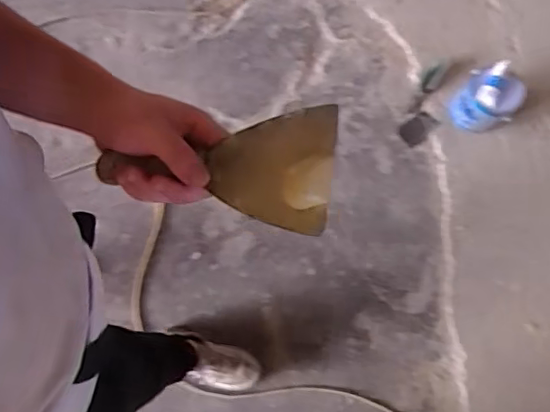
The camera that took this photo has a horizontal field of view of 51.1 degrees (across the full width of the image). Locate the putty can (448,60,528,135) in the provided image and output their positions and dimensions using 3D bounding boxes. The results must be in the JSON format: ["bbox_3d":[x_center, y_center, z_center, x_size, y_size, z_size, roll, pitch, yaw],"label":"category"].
[{"bbox_3d":[0.648,-0.320,1.763,0.167,0.205,0.175,2,77,-7],"label":"putty can"}]

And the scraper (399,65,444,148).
[{"bbox_3d":[0.494,-0.320,1.860,0.094,0.020,0.295,27,75,0],"label":"scraper"}]

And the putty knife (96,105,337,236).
[{"bbox_3d":[-0.050,-0.027,0.431,0.190,0.013,0.091,0,72,23],"label":"putty knife"}]

